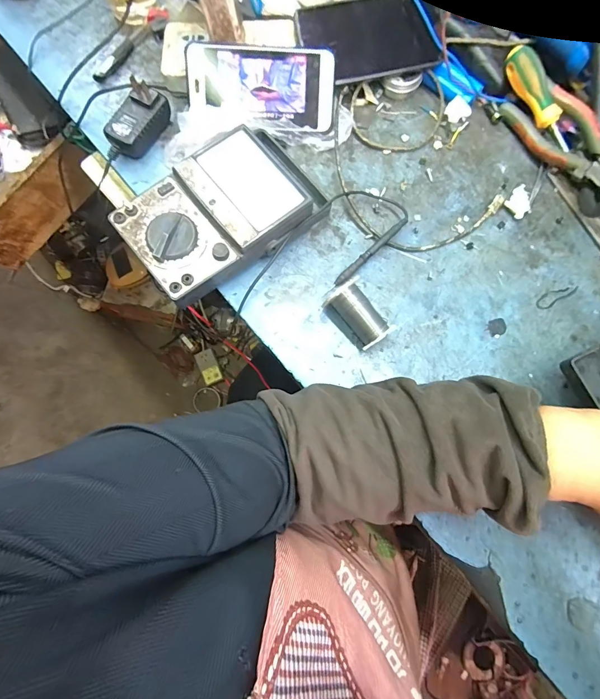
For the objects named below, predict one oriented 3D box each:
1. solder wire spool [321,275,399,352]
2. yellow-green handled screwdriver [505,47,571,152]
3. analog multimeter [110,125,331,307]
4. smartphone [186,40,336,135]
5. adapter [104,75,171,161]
[{"bbox_3d":[0.060,-0.035,0.345,0.042,0.036,0.062,-37,80,-9],"label":"solder wire spool"},{"bbox_3d":[0.264,-0.274,0.391,0.029,0.021,0.120,-30,92,-8],"label":"yellow-green handled screwdriver"},{"bbox_3d":[-0.073,-0.137,0.358,0.188,0.050,0.114,-40,81,-10],"label":"analog multimeter"},{"bbox_3d":[-0.040,-0.277,0.376,0.151,0.008,0.078,0,106,-3],"label":"smartphone"},{"bbox_3d":[-0.176,-0.240,0.379,0.042,0.040,0.082,38,79,7],"label":"adapter"}]

